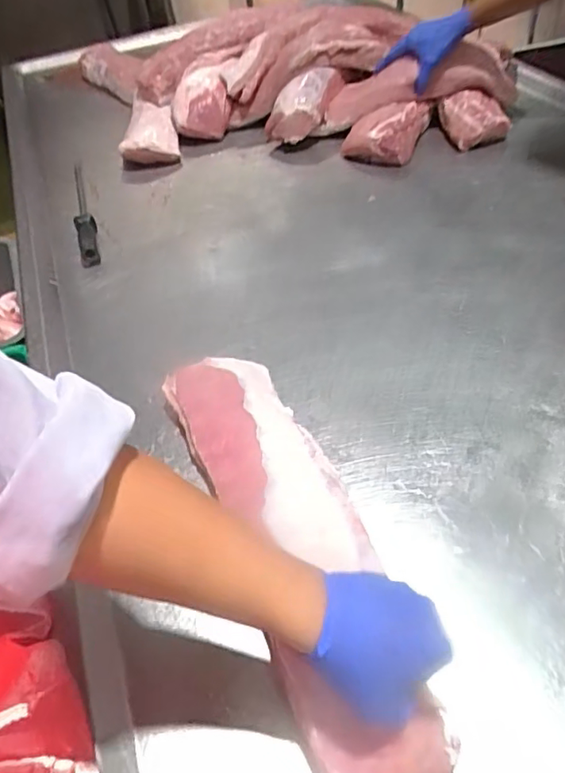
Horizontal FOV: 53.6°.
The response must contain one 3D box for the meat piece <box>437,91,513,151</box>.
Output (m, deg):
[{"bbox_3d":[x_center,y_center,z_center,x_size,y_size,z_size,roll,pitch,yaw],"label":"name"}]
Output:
[{"bbox_3d":[0.410,-0.578,1.216,0.119,0.066,0.136,-8,45,-1],"label":"meat piece"}]

